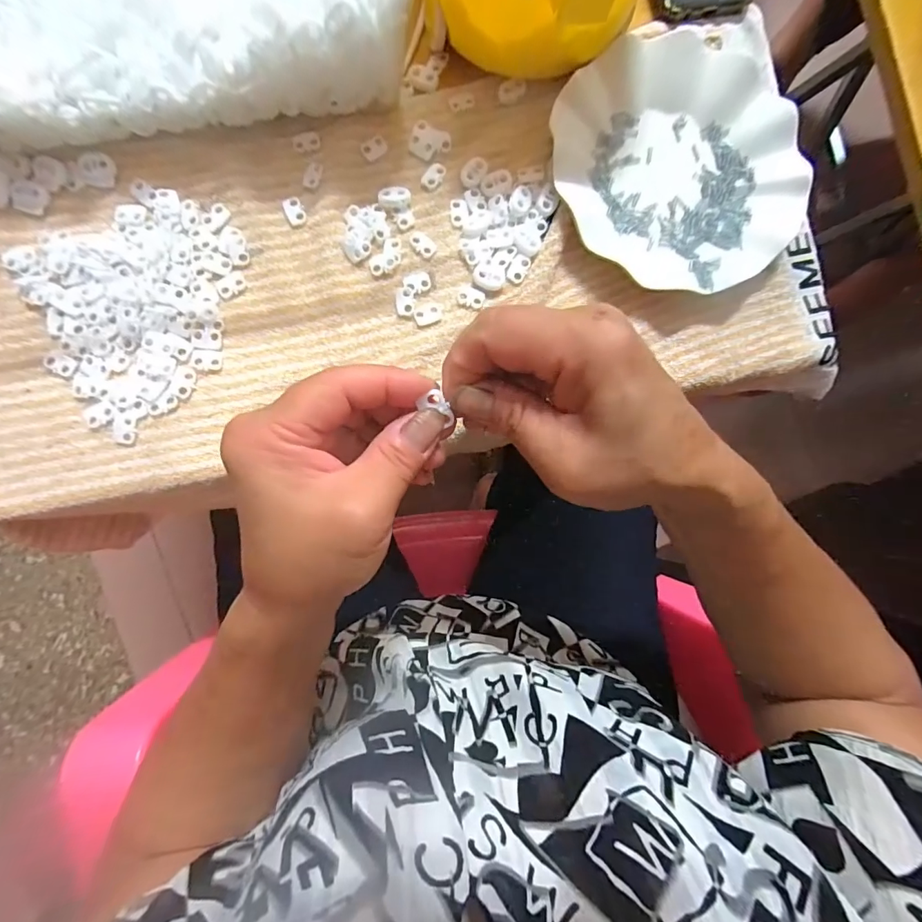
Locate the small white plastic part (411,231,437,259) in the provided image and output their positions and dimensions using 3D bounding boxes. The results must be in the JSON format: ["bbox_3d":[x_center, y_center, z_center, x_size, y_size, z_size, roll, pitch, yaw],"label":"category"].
[{"bbox_3d":[-0.026,-0.151,0.312,0.020,0.004,0.012,43,85,-2],"label":"small white plastic part"}]

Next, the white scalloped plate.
[{"bbox_3d":[0.157,-0.214,0.321,0.182,0.019,0.175,0,88,-5],"label":"white scalloped plate"}]

